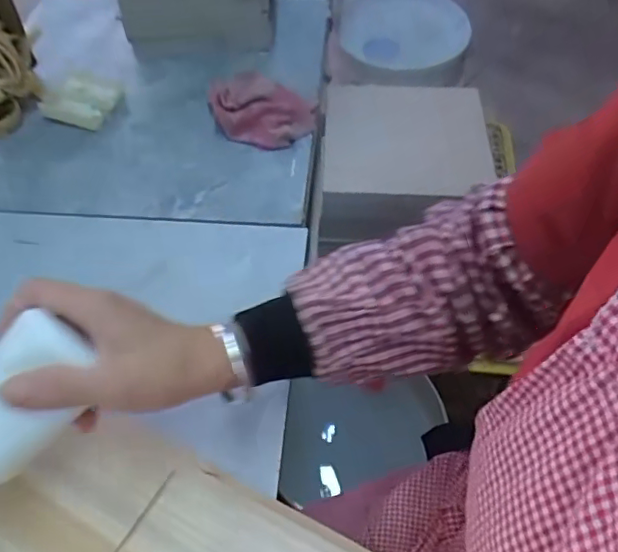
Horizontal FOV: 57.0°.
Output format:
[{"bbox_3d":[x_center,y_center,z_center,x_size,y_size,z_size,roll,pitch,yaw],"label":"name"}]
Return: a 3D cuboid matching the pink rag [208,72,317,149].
[{"bbox_3d":[-0.047,-0.173,0.603,0.111,0.047,0.065,-9,54,-4],"label":"pink rag"}]

